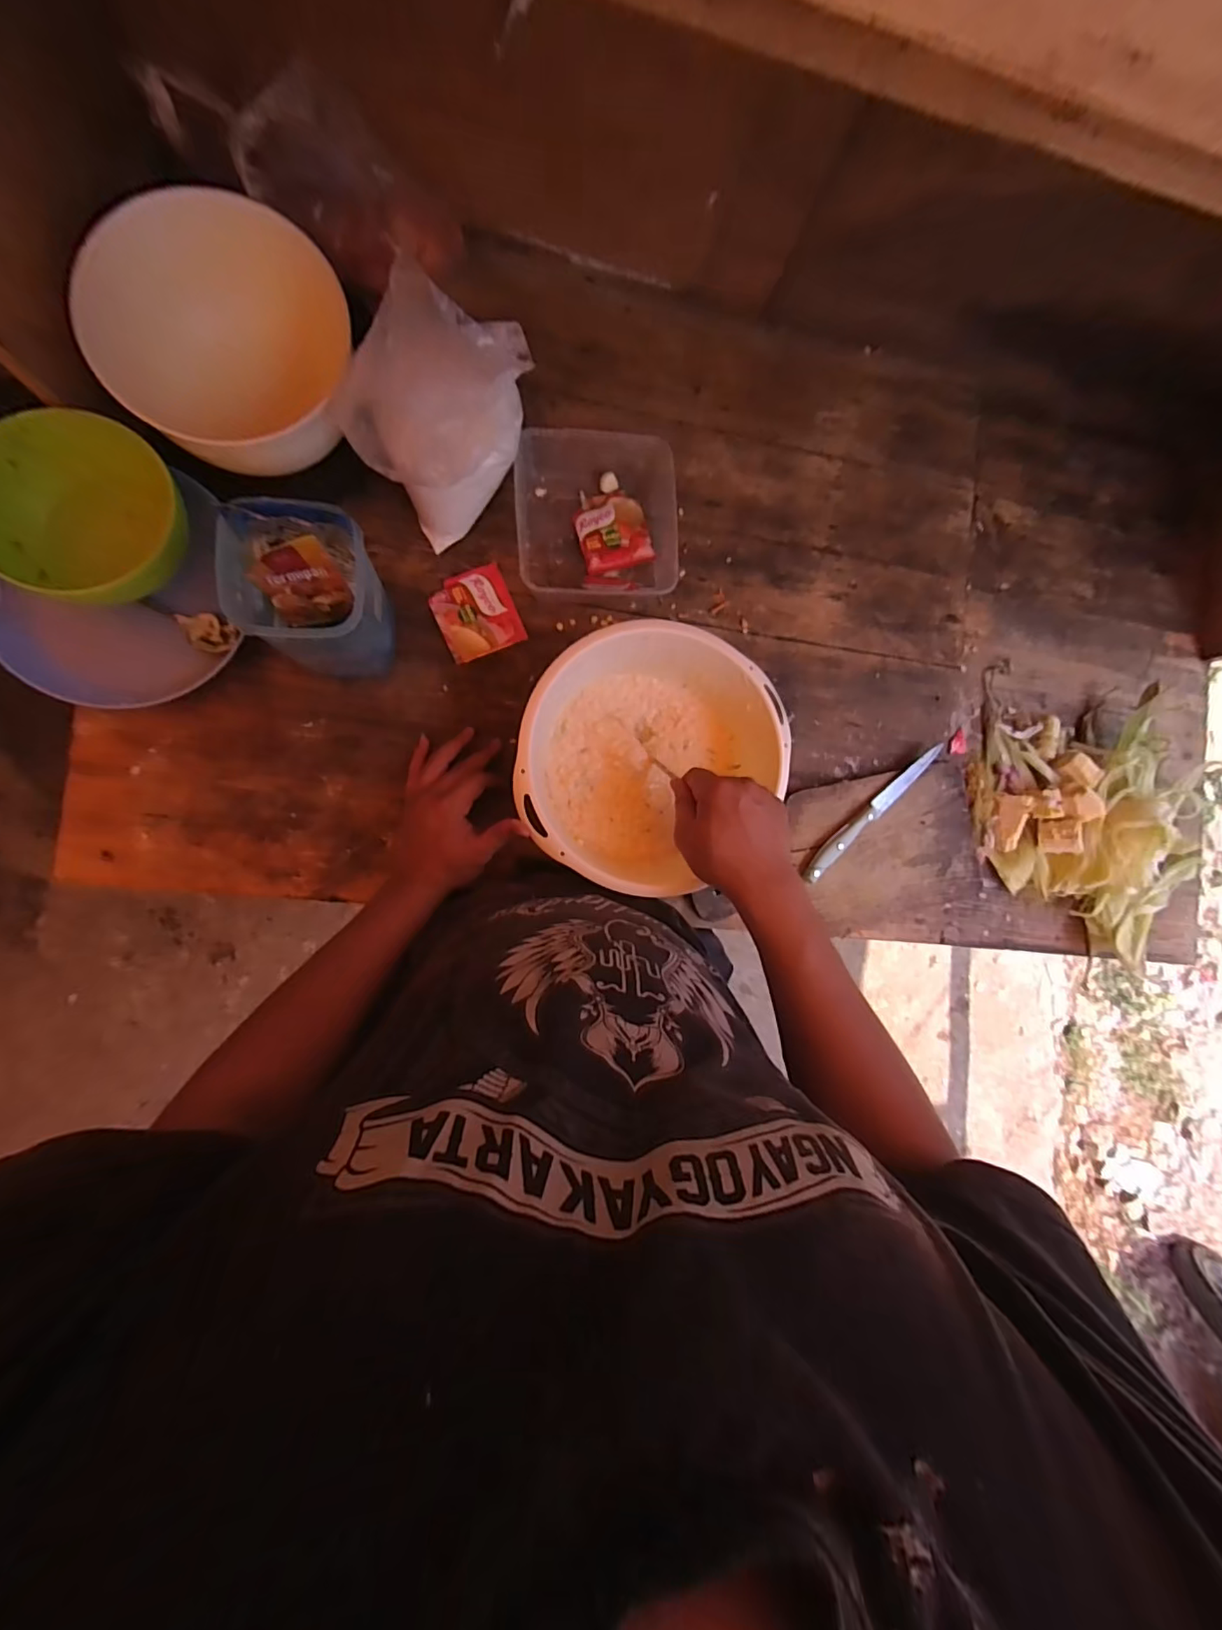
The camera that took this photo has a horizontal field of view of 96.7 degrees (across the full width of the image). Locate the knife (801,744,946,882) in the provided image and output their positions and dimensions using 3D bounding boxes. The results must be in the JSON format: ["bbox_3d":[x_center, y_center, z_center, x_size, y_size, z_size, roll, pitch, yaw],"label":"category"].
[{"bbox_3d":[0.297,-0.007,0.615,0.226,0.015,0.021,-43,95,-7],"label":"knife"}]

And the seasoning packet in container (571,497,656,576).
[{"bbox_3d":[0.002,-0.303,0.579,0.073,0.015,0.073,-16,92,-9],"label":"seasoning packet in container"}]

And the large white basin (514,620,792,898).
[{"bbox_3d":[0.033,-0.053,0.526,0.228,0.082,0.241,0,88,-8],"label":"large white basin"}]

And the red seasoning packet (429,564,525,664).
[{"bbox_3d":[-0.138,-0.208,0.563,0.079,0.011,0.082,-24,93,-8],"label":"red seasoning packet"}]

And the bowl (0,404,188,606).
[{"bbox_3d":[-0.434,-0.248,0.455,0.138,0.079,0.146,0,89,-9],"label":"bowl"}]

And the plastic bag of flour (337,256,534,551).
[{"bbox_3d":[-0.141,-0.343,0.470,0.157,0.190,0.082,-41,95,-7],"label":"plastic bag of flour"}]

